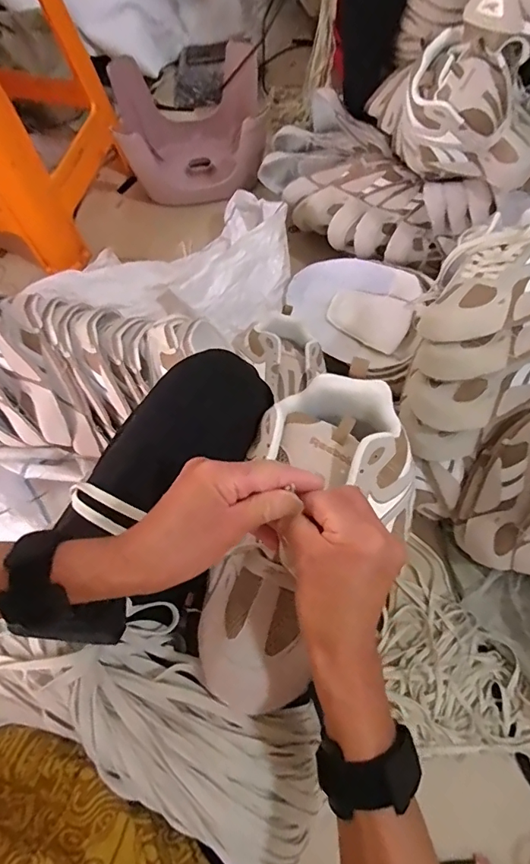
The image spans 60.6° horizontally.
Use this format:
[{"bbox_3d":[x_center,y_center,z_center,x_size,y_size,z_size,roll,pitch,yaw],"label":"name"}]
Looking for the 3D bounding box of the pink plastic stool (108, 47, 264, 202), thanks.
[{"bbox_3d":[-0.162,-0.634,0.970,0.296,0.194,0.226,-2,69,1],"label":"pink plastic stool"}]

